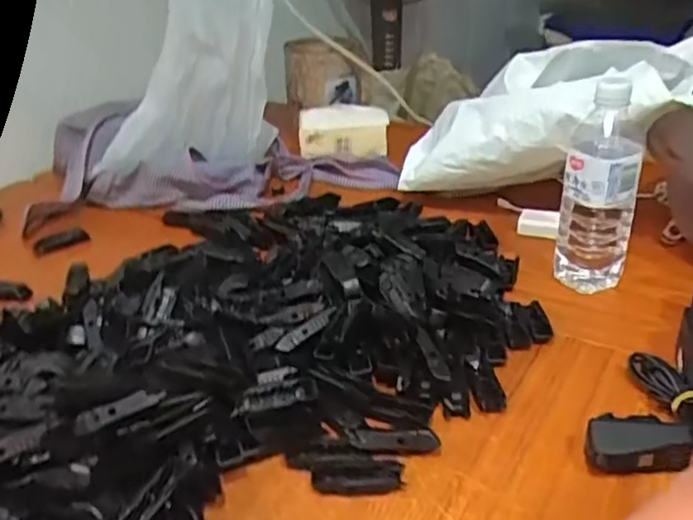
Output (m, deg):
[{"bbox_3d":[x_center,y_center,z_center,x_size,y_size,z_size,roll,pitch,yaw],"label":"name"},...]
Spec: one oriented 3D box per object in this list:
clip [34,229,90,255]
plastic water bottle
[{"bbox_3d":[-0.342,-0.024,0.793,0.062,0.012,0.019,-18,34,-26],"label":"clip"},{"bbox_3d":[0.253,-0.071,0.658,0.070,0.208,0.079,10,32,19],"label":"plastic water bottle"}]

